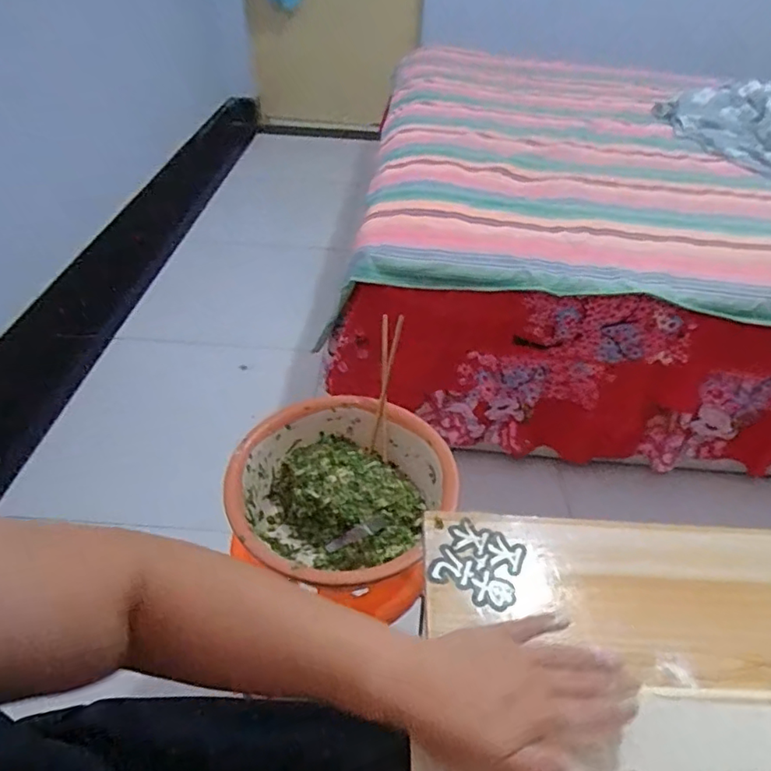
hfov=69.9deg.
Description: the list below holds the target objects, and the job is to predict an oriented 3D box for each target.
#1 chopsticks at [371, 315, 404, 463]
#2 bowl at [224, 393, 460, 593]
[{"bbox_3d":[0.000,0.004,0.798,0.029,0.210,0.023,9,14,10],"label":"chopsticks"},{"bbox_3d":[-0.053,0.142,0.756,0.258,0.112,0.248,1,42,-1],"label":"bowl"}]

